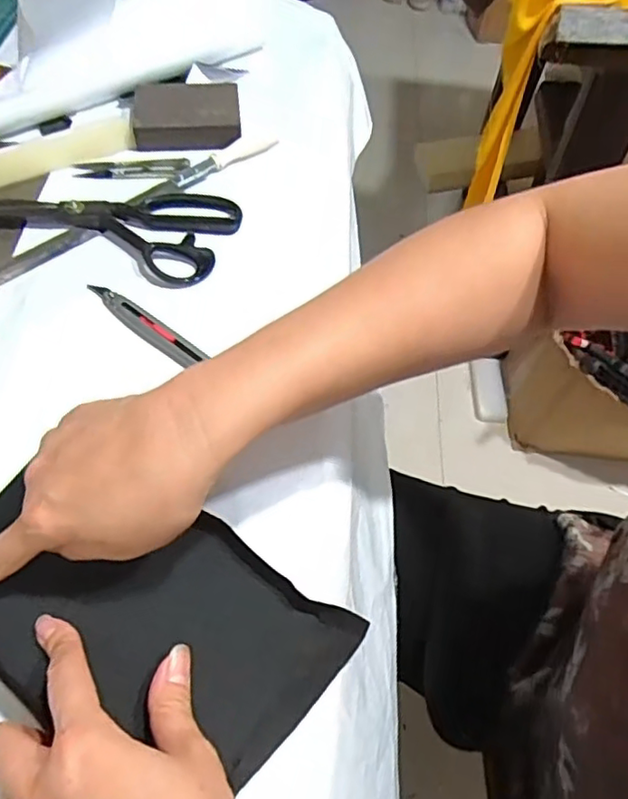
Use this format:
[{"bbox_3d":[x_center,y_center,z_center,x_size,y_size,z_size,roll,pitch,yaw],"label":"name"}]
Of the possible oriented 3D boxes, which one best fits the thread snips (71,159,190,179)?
[{"bbox_3d":[-0.164,-0.209,0.556,0.099,0.004,0.025,0,57,-2],"label":"thread snips"}]

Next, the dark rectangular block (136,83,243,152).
[{"bbox_3d":[-0.120,-0.270,0.586,0.095,0.026,0.072,-3,58,-4],"label":"dark rectangular block"}]

